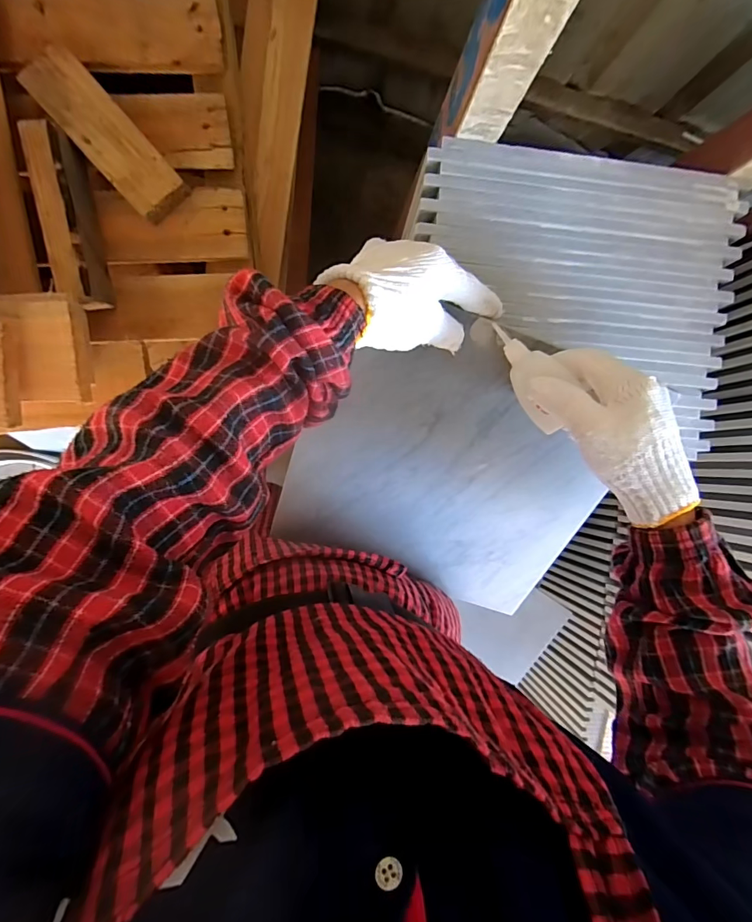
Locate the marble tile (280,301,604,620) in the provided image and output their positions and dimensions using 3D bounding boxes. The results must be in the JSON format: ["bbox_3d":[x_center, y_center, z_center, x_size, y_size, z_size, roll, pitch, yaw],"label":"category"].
[{"bbox_3d":[0.077,0.017,0.429,0.292,0.014,0.274,22,120,-9],"label":"marble tile"}]

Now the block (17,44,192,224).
[{"bbox_3d":[-0.292,-0.353,0.474,0.060,0.029,0.169,-43,100,1],"label":"block"}]

